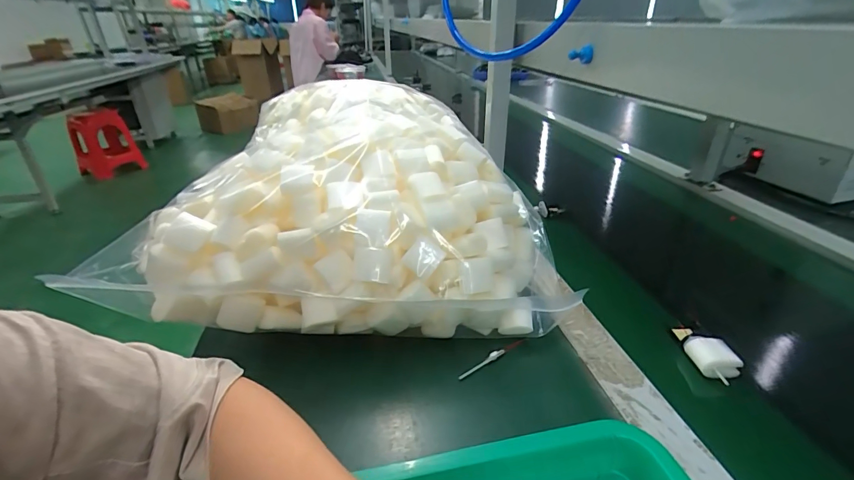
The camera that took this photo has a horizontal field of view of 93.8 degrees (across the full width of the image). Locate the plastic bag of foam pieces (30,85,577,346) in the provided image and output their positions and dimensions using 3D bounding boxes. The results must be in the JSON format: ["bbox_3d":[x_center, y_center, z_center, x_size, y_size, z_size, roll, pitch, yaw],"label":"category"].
[{"bbox_3d":[-0.086,-0.051,0.503,0.440,0.214,0.345,-3,28,-7],"label":"plastic bag of foam pieces"}]

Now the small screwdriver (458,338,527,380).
[{"bbox_3d":[0.067,0.120,0.407,0.086,0.009,0.005,-17,32,-31],"label":"small screwdriver"}]

